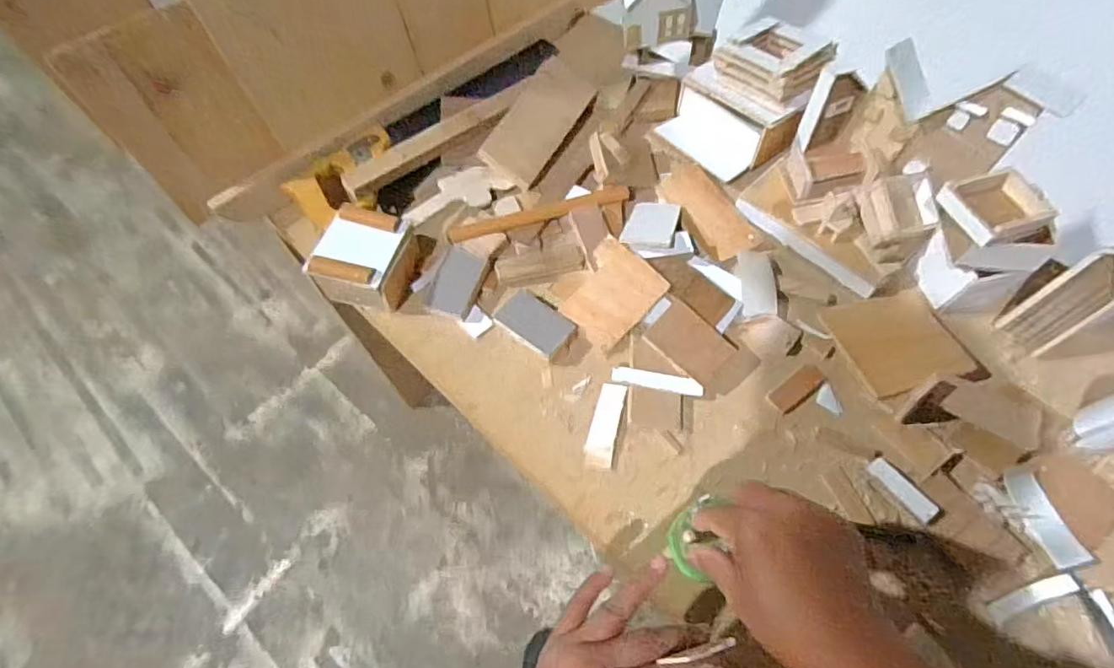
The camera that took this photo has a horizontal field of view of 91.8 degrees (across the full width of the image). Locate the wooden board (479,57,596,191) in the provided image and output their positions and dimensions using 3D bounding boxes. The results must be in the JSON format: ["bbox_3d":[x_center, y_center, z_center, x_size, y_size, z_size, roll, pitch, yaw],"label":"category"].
[{"bbox_3d":[-0.020,-0.256,0.643,0.071,0.020,0.165,33,79,-4],"label":"wooden board"}]

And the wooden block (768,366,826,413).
[{"bbox_3d":[0.225,0.051,0.507,0.058,0.004,0.024,-34,65,-14],"label":"wooden block"}]

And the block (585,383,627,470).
[{"bbox_3d":[0.044,0.083,0.494,0.025,0.011,0.078,10,63,9],"label":"block"}]

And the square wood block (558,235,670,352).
[{"bbox_3d":[0.053,-0.040,0.540,0.076,0.006,0.091,42,91,12],"label":"square wood block"}]

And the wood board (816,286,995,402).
[{"bbox_3d":[0.327,0.006,0.512,0.108,0.013,0.102,-14,58,2],"label":"wood board"}]

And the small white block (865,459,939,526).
[{"bbox_3d":[0.292,0.130,0.454,0.019,0.005,0.059,-30,57,-16],"label":"small white block"}]

